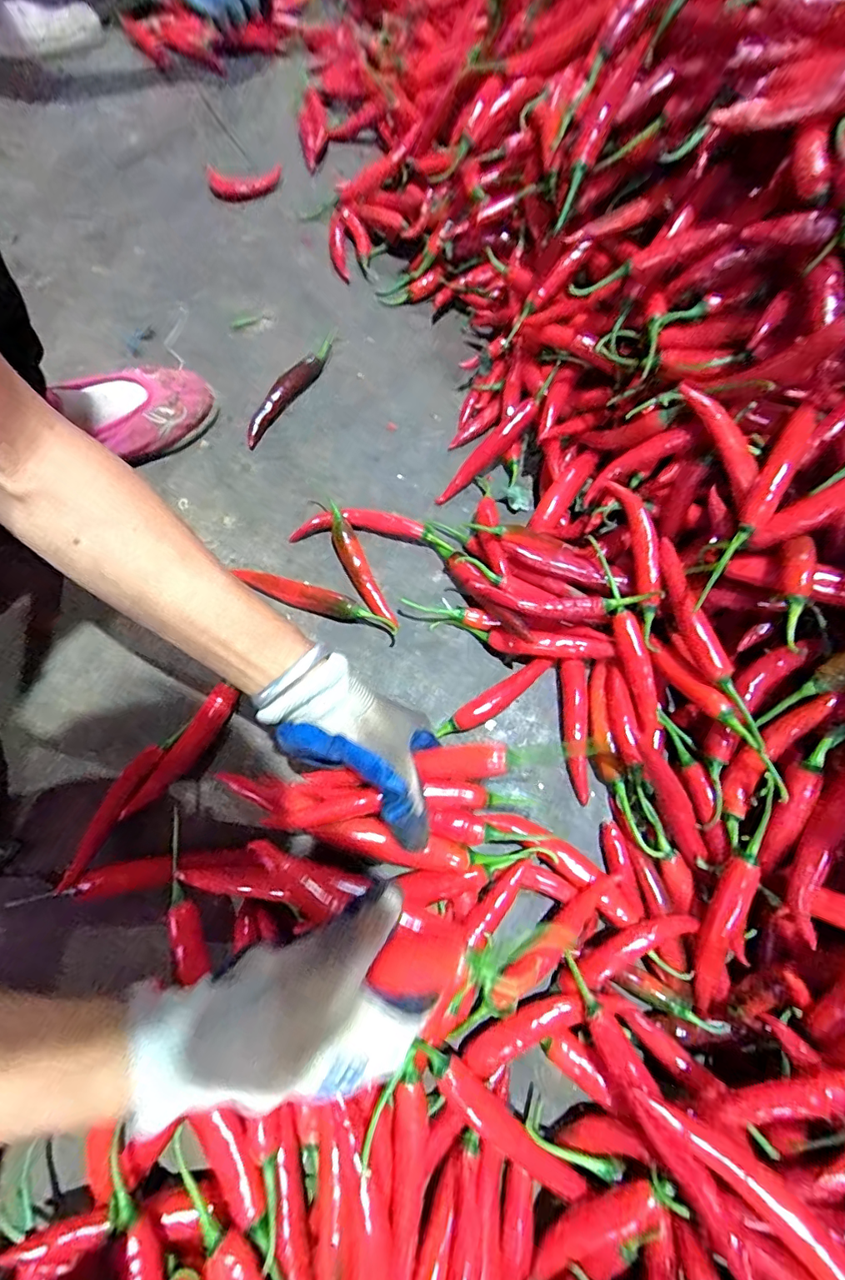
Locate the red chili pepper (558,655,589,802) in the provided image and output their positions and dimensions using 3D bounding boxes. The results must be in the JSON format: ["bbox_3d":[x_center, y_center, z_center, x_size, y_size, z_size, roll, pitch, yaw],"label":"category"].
[{"bbox_3d":[0.124,0.070,0.392,0.022,0.019,0.109,-2,70,0],"label":"red chili pepper"}]

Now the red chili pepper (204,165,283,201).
[{"bbox_3d":[-0.224,-0.570,0.622,0.092,0.017,0.052,-2,70,-1],"label":"red chili pepper"}]

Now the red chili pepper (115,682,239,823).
[{"bbox_3d":[-0.187,0.087,0.384,0.015,0.023,0.116,31,73,11],"label":"red chili pepper"}]

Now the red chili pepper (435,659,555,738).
[{"bbox_3d":[0.059,0.048,0.400,0.106,0.017,0.019,-35,74,-11],"label":"red chili pepper"}]

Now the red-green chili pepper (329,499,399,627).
[{"bbox_3d":[-0.056,-0.064,0.438,0.019,0.019,0.124,-24,72,-8],"label":"red-green chili pepper"}]

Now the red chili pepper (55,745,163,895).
[{"bbox_3d":[-0.234,0.130,0.372,0.021,0.019,0.112,26,73,9],"label":"red chili pepper"}]

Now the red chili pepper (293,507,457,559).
[{"bbox_3d":[-0.045,-0.099,0.452,0.144,0.017,0.034,8,71,3],"label":"red chili pepper"}]

